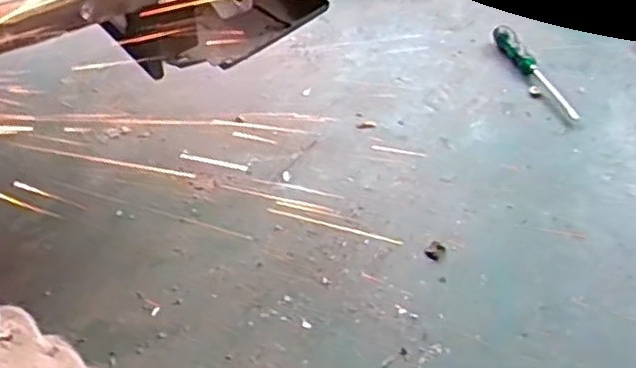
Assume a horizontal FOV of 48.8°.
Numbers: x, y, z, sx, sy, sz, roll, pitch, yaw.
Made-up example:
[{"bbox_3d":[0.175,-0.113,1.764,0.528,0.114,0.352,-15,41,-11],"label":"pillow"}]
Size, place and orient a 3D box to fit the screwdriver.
[{"bbox_3d":[0.364,-0.194,1.181,0.037,0.031,0.273,-13,40,-11],"label":"screwdriver"}]

